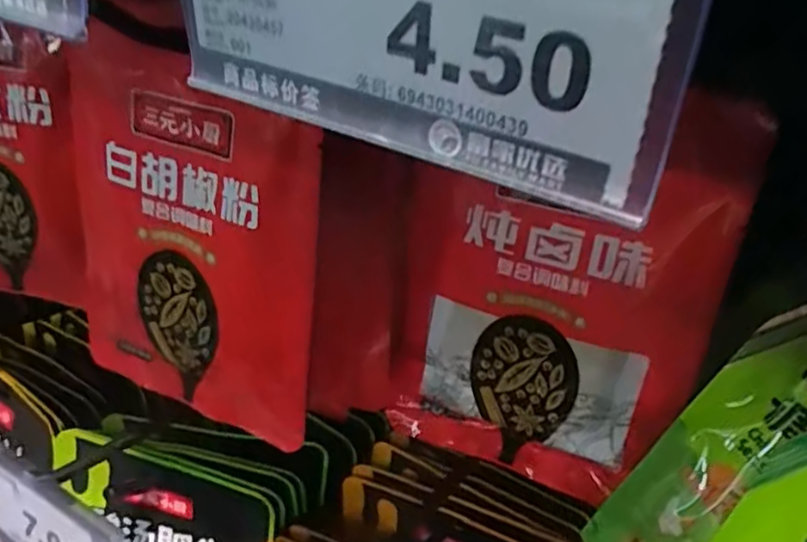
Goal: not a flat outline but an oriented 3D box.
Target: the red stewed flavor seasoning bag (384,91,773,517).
[{"bbox_3d":[0.055,0.011,0.251,0.113,0.155,0.015,18,29,19],"label":"red stewed flavor seasoning bag"}]

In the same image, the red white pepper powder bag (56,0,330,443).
[{"bbox_3d":[-0.090,-0.011,0.264,0.125,0.150,0.022,19,29,22],"label":"red white pepper powder bag"}]

